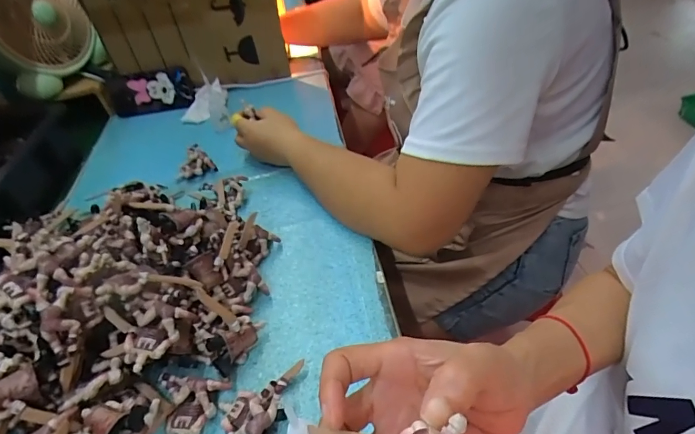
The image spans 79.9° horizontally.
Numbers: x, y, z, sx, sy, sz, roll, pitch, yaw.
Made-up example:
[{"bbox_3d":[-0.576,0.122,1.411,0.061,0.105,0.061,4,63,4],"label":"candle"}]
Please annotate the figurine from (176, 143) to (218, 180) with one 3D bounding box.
[{"bbox_3d":[-0.233,-0.083,0.627,0.055,0.024,0.051,-25,44,-14],"label":"figurine"}]

